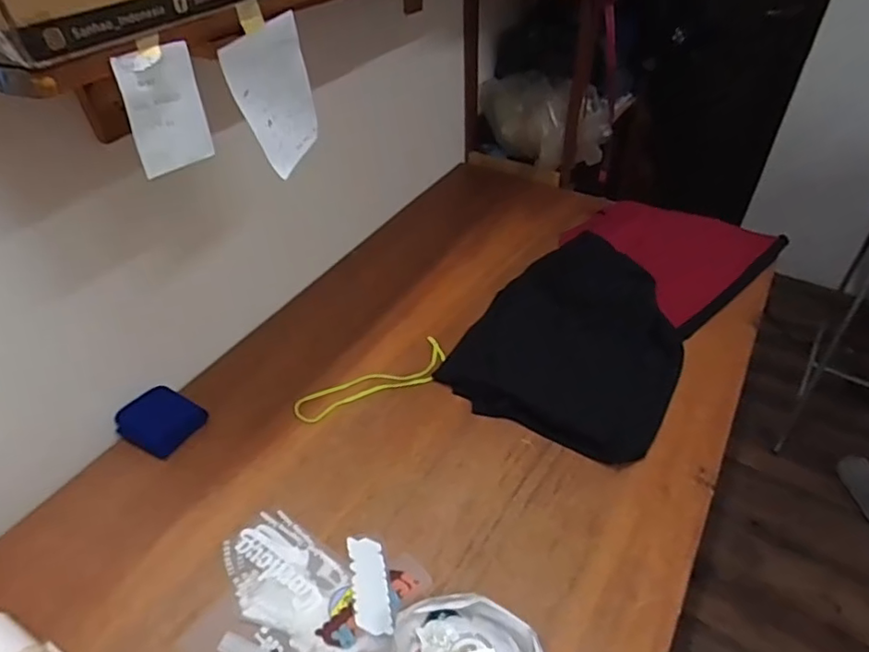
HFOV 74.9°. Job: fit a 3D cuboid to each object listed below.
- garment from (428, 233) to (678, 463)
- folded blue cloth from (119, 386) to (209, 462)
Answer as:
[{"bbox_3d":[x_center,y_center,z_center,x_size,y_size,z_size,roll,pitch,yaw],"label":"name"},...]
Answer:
[{"bbox_3d":[0.279,0.001,1.083,0.384,0.115,0.454,23,49,24],"label":"garment"},{"bbox_3d":[-0.482,0.165,1.000,0.121,0.043,0.112,21,48,23],"label":"folded blue cloth"}]

